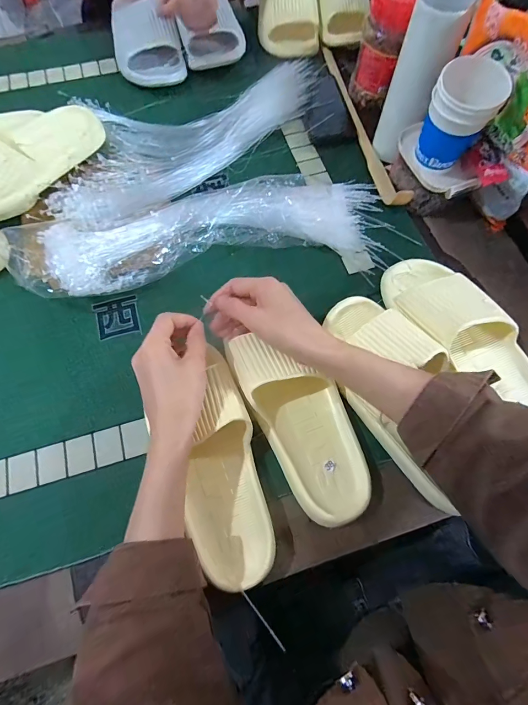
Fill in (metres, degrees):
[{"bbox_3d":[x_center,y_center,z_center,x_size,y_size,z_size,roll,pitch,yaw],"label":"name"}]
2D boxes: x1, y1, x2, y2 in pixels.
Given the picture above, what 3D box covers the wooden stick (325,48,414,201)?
[{"bbox_3d":[0.149,-0.385,0.538,0.034,0.027,0.387,-12,70,-4],"label":"wooden stick"}]

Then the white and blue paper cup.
[{"bbox_3d":[0.221,-0.268,0.388,0.068,0.096,0.066,0,70,0],"label":"white and blue paper cup"}]

